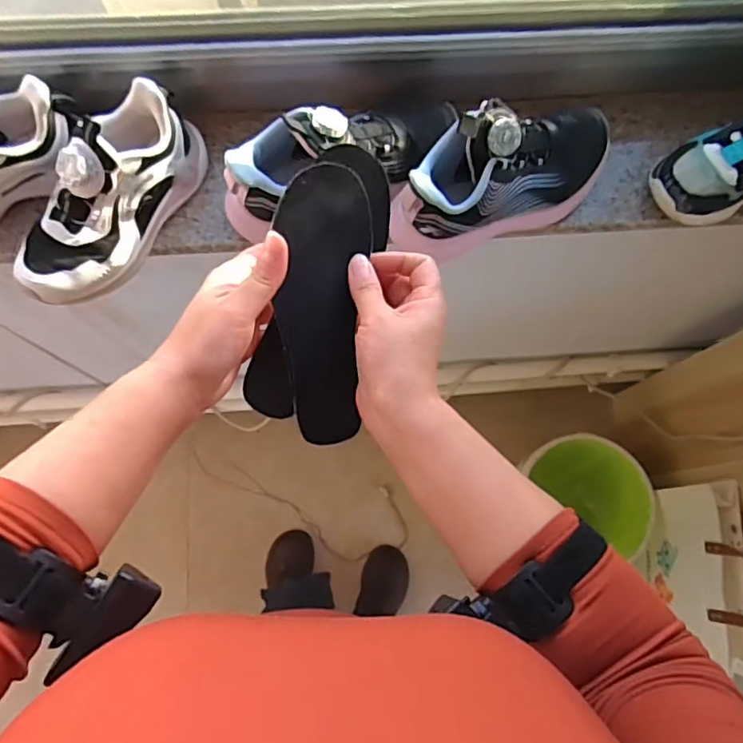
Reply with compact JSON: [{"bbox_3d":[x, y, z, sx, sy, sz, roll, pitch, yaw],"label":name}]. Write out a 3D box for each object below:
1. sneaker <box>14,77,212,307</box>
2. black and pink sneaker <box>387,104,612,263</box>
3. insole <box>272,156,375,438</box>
[{"bbox_3d":[-0.227,-0.150,0.492,0.078,0.086,0.201,36,77,7],"label":"sneaker"},{"bbox_3d":[0.119,-0.173,0.507,0.215,0.093,0.081,-24,77,-8],"label":"black and pink sneaker"},{"bbox_3d":[-0.034,-0.043,0.418,0.062,0.012,0.192,1,101,-1],"label":"insole"}]

